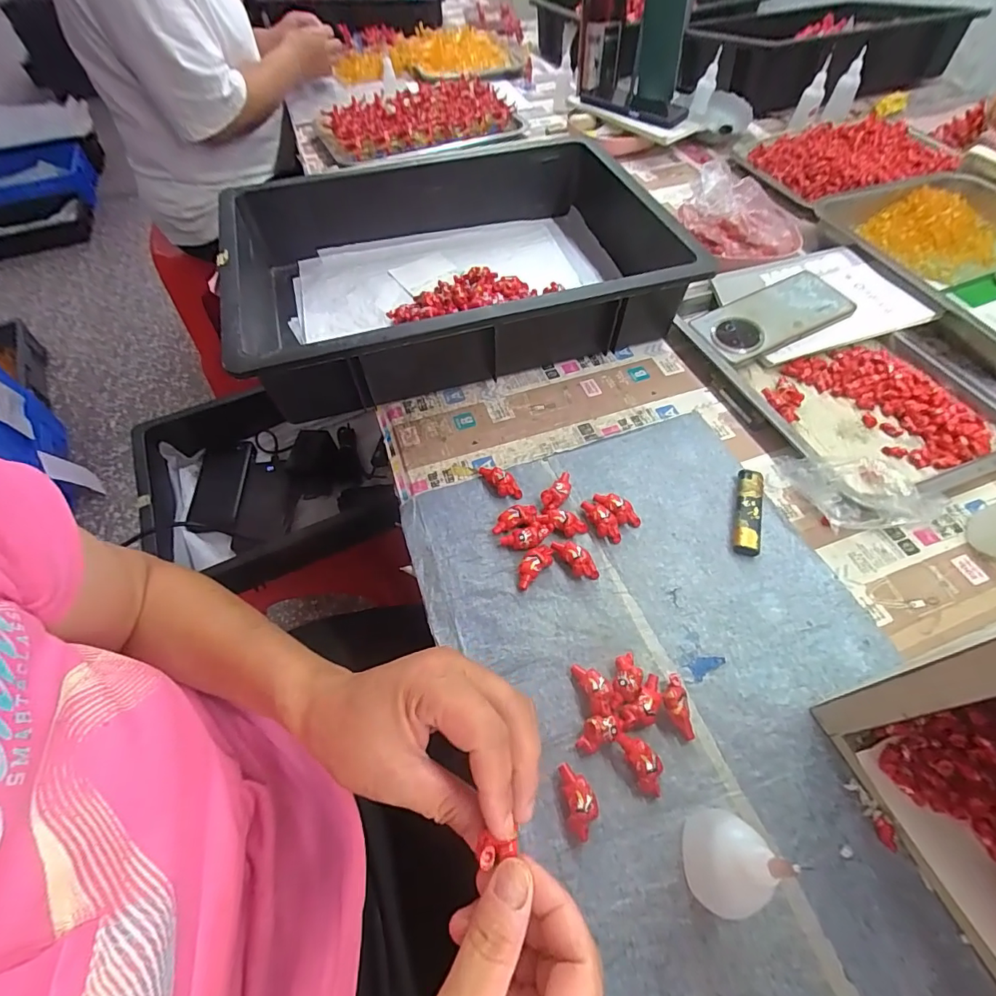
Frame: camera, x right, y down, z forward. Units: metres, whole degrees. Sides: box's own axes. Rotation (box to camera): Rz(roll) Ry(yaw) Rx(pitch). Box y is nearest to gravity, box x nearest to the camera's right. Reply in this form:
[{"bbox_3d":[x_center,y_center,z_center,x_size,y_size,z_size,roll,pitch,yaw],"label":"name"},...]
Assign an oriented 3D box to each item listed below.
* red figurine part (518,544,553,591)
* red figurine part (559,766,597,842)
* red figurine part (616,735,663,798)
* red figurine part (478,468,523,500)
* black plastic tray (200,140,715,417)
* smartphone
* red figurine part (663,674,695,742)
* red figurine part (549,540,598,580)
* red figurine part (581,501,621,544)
[{"bbox_3d":[0.027,0.051,0.367,0.016,0.013,0.040,38,65,23],"label":"red figurine part"},{"bbox_3d":[0.047,0.179,0.282,0.019,0.013,0.037,-8,57,-4],"label":"red figurine part"},{"bbox_3d":[0.089,0.161,0.291,0.017,0.011,0.037,-23,72,-11],"label":"red figurine part"},{"bbox_3d":[0.001,-0.015,0.415,0.017,0.016,0.044,-36,62,-20],"label":"red figurine part"},{"bbox_3d":[-0.045,-0.265,0.531,0.458,0.098,0.338,-15,57,-9],"label":"black plastic tray"},{"bbox_3d":[0.291,-0.195,0.506,0.156,0.011,0.077,-24,62,-6],"label":"smartphone"},{"bbox_3d":[0.115,0.135,0.308,0.016,0.018,0.037,-6,56,-3],"label":"red figurine part"},{"bbox_3d":[0.060,0.048,0.369,0.018,0.015,0.039,-31,61,-18],"label":"red figurine part"},{"bbox_3d":[0.084,0.019,0.388,0.017,0.013,0.041,-22,58,-12],"label":"red figurine part"}]

